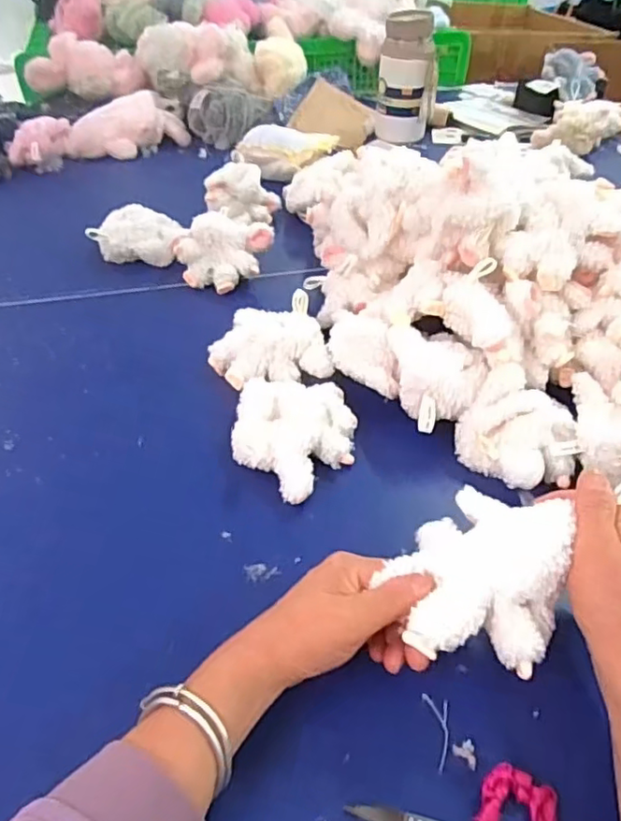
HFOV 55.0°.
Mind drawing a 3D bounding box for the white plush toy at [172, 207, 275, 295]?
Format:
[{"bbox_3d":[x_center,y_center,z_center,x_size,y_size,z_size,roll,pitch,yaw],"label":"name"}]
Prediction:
[{"bbox_3d":[-0.112,-0.202,0.774,0.097,0.070,0.100,25,48,21],"label":"white plush toy"}]

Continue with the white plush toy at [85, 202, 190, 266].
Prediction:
[{"bbox_3d":[-0.232,-0.238,0.825,0.129,0.061,0.073,3,44,0],"label":"white plush toy"}]

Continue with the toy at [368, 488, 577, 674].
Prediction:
[{"bbox_3d":[0.112,0.104,0.385,0.100,0.042,0.128,28,49,24],"label":"toy"}]

